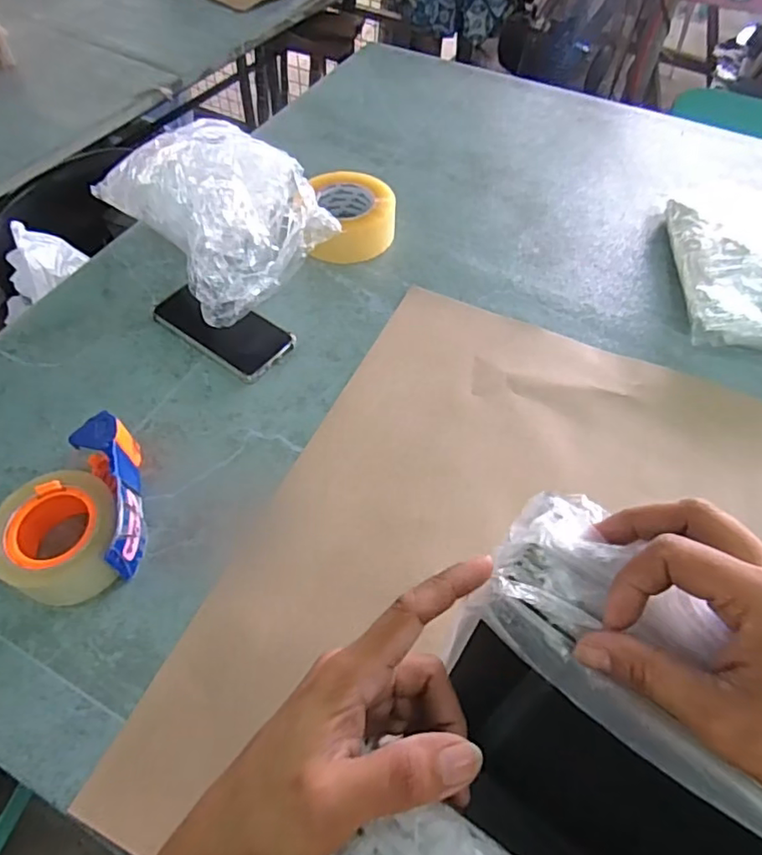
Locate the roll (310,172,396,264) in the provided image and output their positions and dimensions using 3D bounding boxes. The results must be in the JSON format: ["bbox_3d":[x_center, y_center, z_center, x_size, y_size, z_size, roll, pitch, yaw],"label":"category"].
[{"bbox_3d":[-0.036,-0.280,0.758,0.107,0.063,0.117,1,54,-1],"label":"roll"}]

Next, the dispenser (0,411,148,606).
[{"bbox_3d":[-0.273,0.079,0.511,0.111,0.067,0.146,-14,56,-12],"label":"dispenser"}]

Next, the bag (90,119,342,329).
[{"bbox_3d":[-0.205,-0.274,0.718,0.199,0.112,0.299,-35,63,-22],"label":"bag"}]

